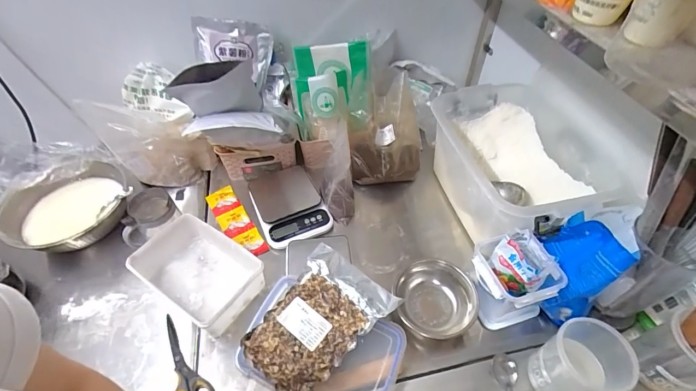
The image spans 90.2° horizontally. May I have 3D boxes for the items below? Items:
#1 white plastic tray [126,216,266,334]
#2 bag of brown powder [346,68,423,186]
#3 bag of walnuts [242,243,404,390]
[{"bbox_3d":[-0.286,0.142,0.663,0.241,0.075,0.145,25,54,22],"label":"white plastic tray"},{"bbox_3d":[0.086,-0.133,0.792,0.168,0.227,0.128,6,49,8],"label":"bag of brown powder"},{"bbox_3d":[-0.053,0.203,0.577,0.168,0.040,0.229,33,57,27],"label":"bag of walnuts"}]

